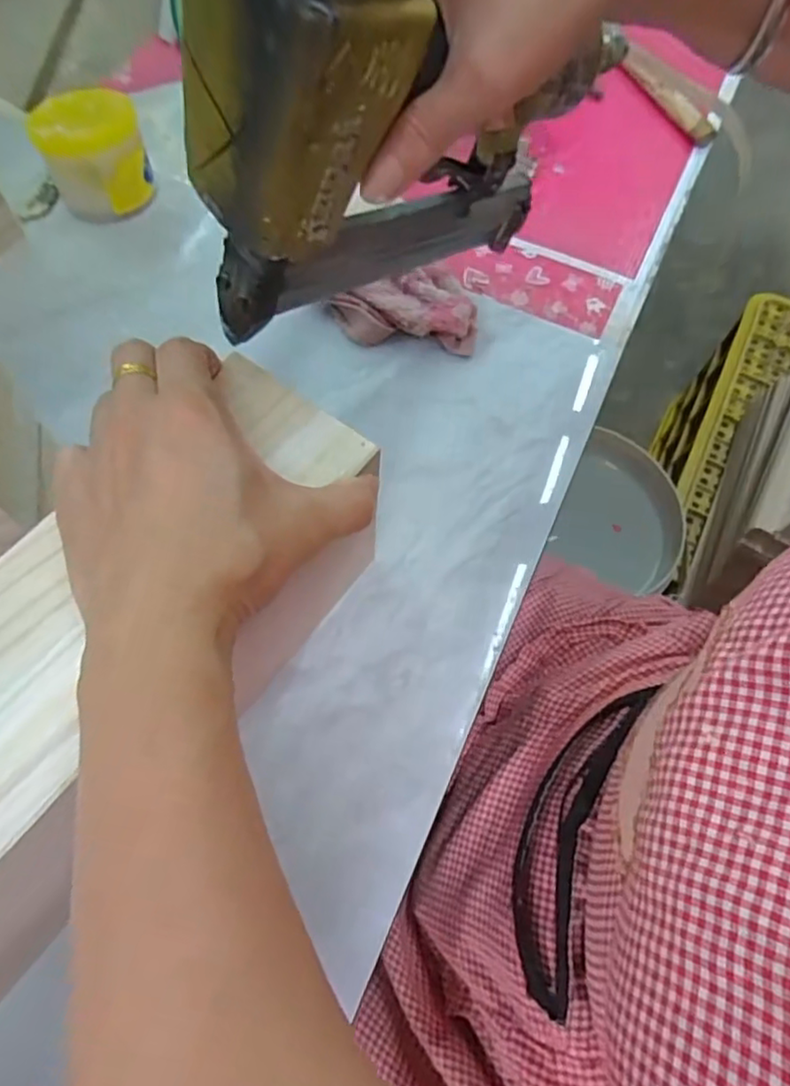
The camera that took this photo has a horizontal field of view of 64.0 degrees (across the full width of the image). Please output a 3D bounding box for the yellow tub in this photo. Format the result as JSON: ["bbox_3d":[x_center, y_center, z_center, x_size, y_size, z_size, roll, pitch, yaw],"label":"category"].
[{"bbox_3d":[-0.234,-0.302,0.492,0.080,0.067,0.068,-24,69,-14],"label":"yellow tub"}]

